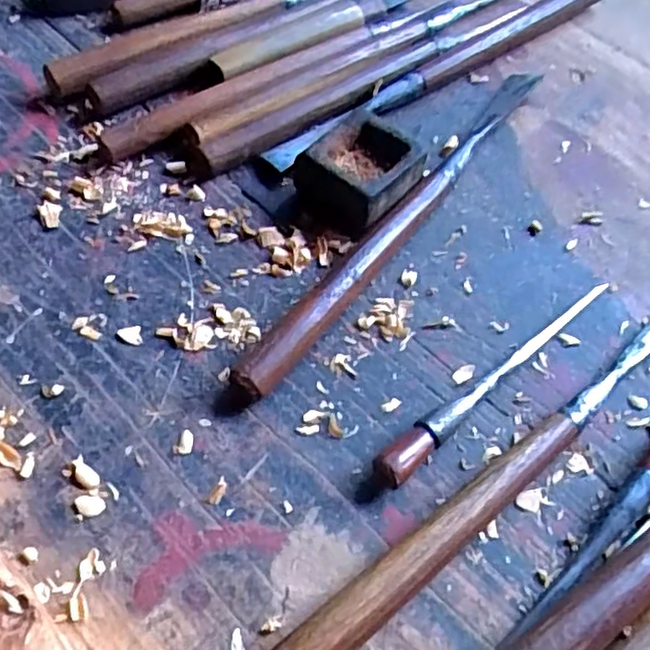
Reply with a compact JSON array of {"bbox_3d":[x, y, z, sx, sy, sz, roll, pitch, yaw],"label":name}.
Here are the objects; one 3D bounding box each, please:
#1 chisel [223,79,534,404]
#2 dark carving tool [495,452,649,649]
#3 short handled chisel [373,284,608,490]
[{"bbox_3d":[0.043,-0.060,0.332,0.016,0.018,0.260,33,61,15],"label":"chisel"},{"bbox_3d":[0.090,0.089,0.242,0.152,0.015,0.012,-38,68,-24],"label":"dark carving tool"},{"bbox_3d":[0.073,0.018,0.286,0.143,0.016,0.013,-38,67,-24],"label":"short handled chisel"}]

